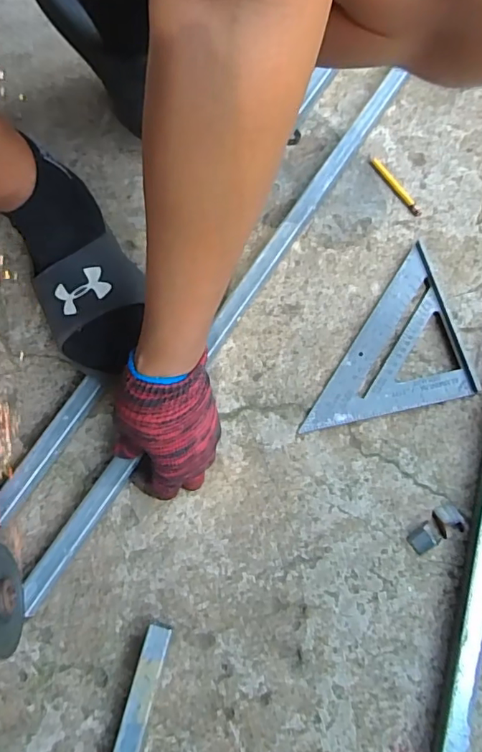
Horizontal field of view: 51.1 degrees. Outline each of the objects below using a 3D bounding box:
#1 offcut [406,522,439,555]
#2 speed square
[{"bbox_3d":[0.165,0.147,0.455,0.024,0.009,0.020,-33,72,-10],"label":"offcut"},{"bbox_3d":[0.133,-0.041,0.525,0.168,0.015,0.166,-11,70,-2],"label":"speed square"}]

